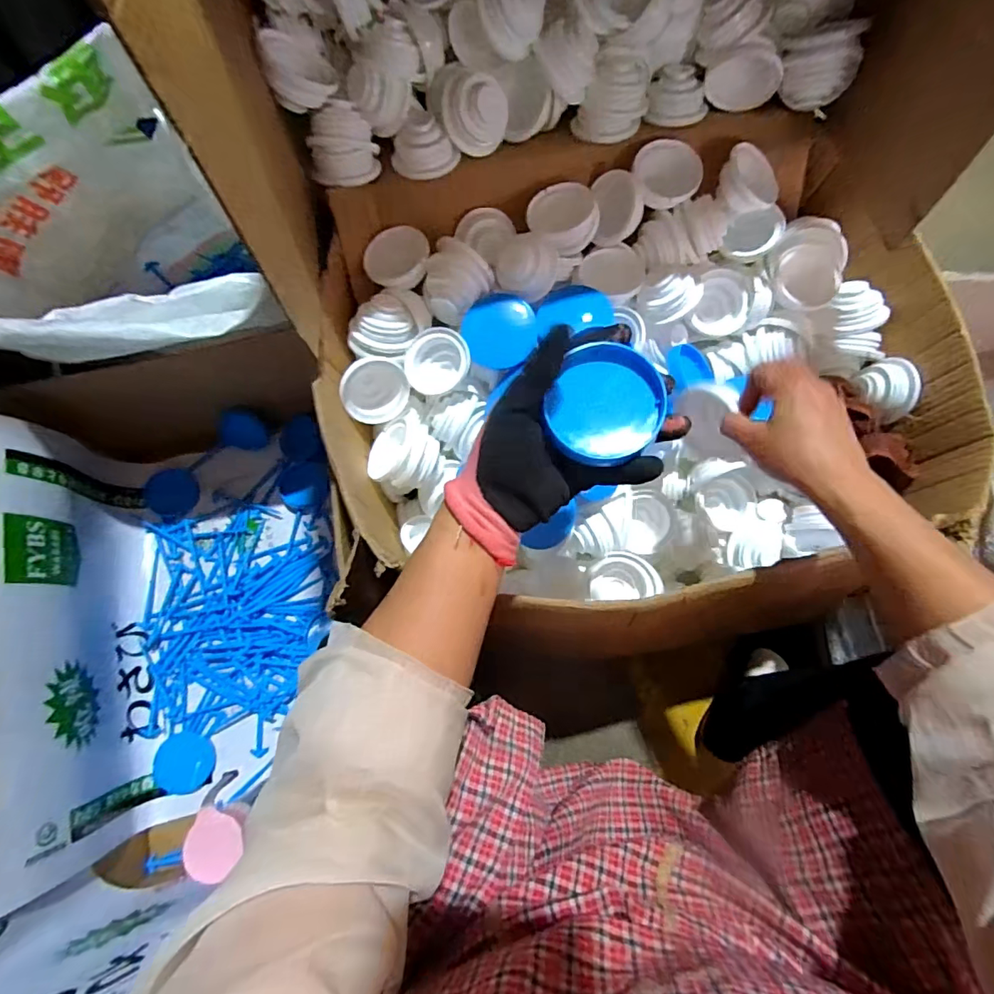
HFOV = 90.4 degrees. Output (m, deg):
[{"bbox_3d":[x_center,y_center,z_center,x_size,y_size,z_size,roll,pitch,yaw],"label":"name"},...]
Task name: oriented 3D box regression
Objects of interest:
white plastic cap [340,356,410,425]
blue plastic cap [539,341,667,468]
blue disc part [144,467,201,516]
[{"bbox_3d":[-0.133,-0.114,0.538,0.074,0.072,0.017,-14,32,-25],"label":"white plastic cap"},{"bbox_3d":[0.072,-0.061,0.327,0.070,0.015,0.077,0,74,1],"label":"blue plastic cap"},{"bbox_3d":[-0.562,-0.011,0.851,0.092,0.013,0.082,14,75,5],"label":"blue disc part"}]

